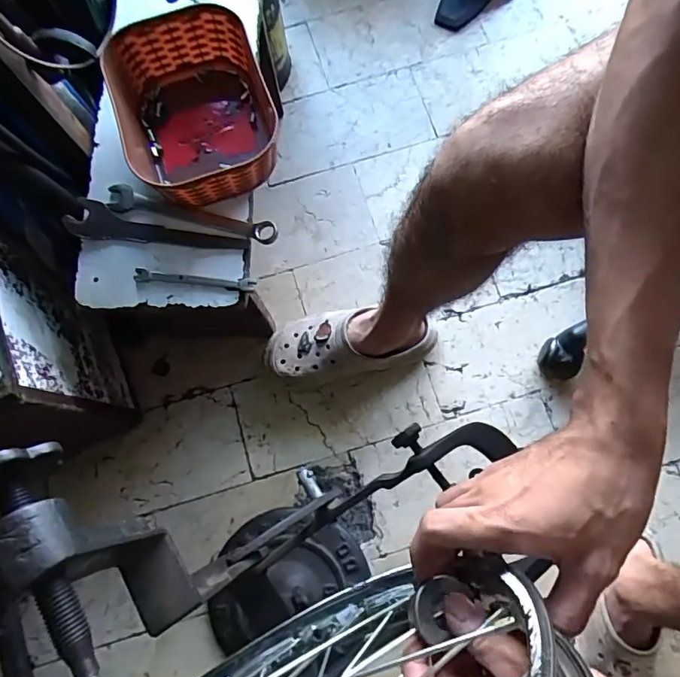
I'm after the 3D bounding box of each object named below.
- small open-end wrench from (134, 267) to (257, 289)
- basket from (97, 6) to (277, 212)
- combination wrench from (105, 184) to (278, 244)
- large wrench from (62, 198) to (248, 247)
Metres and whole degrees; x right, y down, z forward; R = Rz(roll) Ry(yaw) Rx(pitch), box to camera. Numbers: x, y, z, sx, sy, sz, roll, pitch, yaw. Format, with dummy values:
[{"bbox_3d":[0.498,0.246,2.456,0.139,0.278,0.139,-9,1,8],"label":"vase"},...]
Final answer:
[{"bbox_3d":[-0.161,-0.066,0.545,0.132,0.007,0.015,3,76,2],"label":"small open-end wrench"},{"bbox_3d":[-0.164,-0.252,0.558,0.166,0.070,0.206,-15,76,-2],"label":"basket"},{"bbox_3d":[-0.169,-0.141,0.561,0.198,0.006,0.029,14,77,5],"label":"combination wrench"},{"bbox_3d":[-0.209,-0.120,0.558,0.203,0.013,0.042,12,77,5],"label":"large wrench"}]

